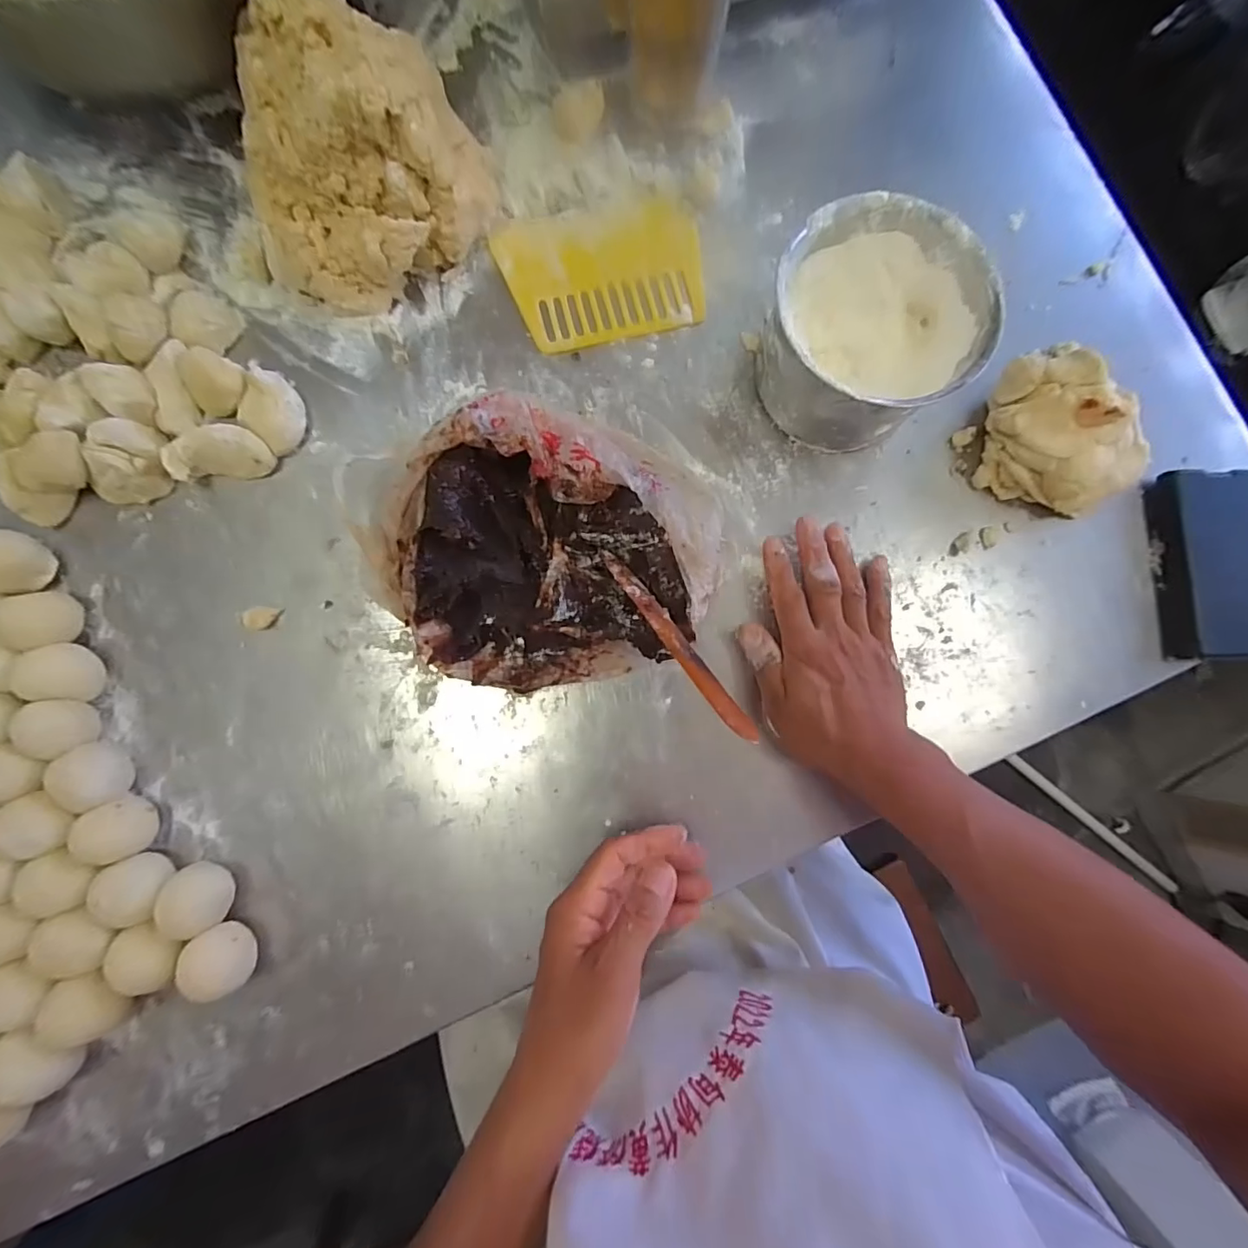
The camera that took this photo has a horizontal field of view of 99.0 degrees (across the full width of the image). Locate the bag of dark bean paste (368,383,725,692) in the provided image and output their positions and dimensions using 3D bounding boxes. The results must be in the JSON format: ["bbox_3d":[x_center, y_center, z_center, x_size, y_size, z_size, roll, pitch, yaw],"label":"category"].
[{"bbox_3d":[-0.051,-0.050,0.383,0.226,0.075,0.196,18,82,-1],"label":"bag of dark bean paste"}]

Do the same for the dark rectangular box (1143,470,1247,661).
[{"bbox_3d":[0.481,-0.048,0.429,0.090,0.023,0.147,-2,82,-3],"label":"dark rectangular box"}]

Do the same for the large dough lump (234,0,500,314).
[{"bbox_3d":[-0.200,-0.345,0.391,0.176,0.109,0.153,-33,85,-7],"label":"large dough lump"}]

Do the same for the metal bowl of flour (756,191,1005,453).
[{"bbox_3d":[0.177,-0.212,0.402,0.146,0.091,0.151,0,82,-3],"label":"metal bowl of flour"}]

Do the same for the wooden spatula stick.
[{"bbox_3d":[0.031,0.007,0.346,0.017,0.017,0.178,-29,49,-7],"label":"wooden spatula stick"}]

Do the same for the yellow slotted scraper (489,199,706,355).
[{"bbox_3d":[-0.015,-0.293,0.447,0.164,0.005,0.114,-14,83,-5],"label":"yellow slotted scraper"}]

